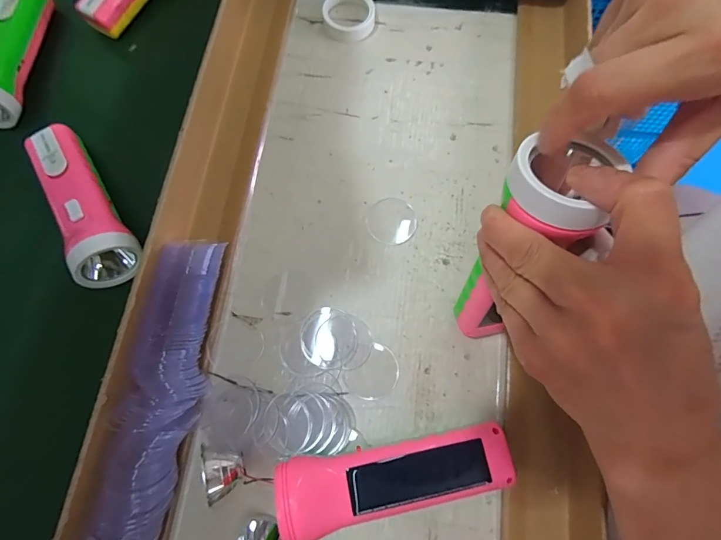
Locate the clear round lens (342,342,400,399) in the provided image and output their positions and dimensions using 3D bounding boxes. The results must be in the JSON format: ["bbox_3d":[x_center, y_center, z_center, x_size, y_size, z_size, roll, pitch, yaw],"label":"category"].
[{"bbox_3d":[0.008,0.079,0.314,0.042,0.004,0.042,0,73,1],"label":"clear round lens"}]

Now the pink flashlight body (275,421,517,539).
[{"bbox_3d":[0.023,0.137,0.271,0.152,0.047,0.045,-12,74,-3],"label":"pink flashlight body"}]

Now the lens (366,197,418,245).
[{"bbox_3d":[0.028,-0.043,0.348,0.043,0.004,0.042,0,73,1],"label":"lens"}]

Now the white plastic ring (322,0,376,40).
[{"bbox_3d":[-0.011,-0.258,0.404,0.052,0.014,0.051,0,73,1],"label":"white plastic ring"}]

